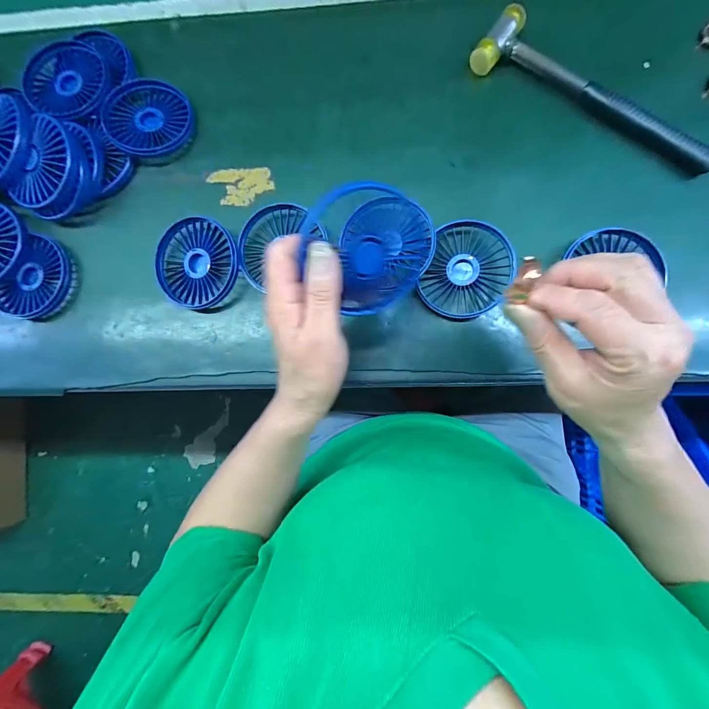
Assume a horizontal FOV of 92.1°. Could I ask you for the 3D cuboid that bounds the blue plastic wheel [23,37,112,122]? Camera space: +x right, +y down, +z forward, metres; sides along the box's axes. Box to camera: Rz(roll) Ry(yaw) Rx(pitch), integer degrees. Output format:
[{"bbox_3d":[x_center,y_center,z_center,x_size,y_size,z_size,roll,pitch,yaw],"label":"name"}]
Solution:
[{"bbox_3d":[-0.307,-0.294,0.361,0.083,0.013,0.104,-39,83,0],"label":"blue plastic wheel"}]

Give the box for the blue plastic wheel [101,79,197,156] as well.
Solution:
[{"bbox_3d":[-0.218,-0.251,0.361,0.085,0.021,0.085,0,84,4],"label":"blue plastic wheel"}]

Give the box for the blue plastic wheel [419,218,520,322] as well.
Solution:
[{"bbox_3d":[0.106,-0.076,0.317,0.077,0.022,0.083,0,84,4],"label":"blue plastic wheel"}]

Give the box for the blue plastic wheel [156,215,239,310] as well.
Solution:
[{"bbox_3d":[-0.158,-0.090,0.339,0.082,0.019,0.082,34,87,7],"label":"blue plastic wheel"}]

